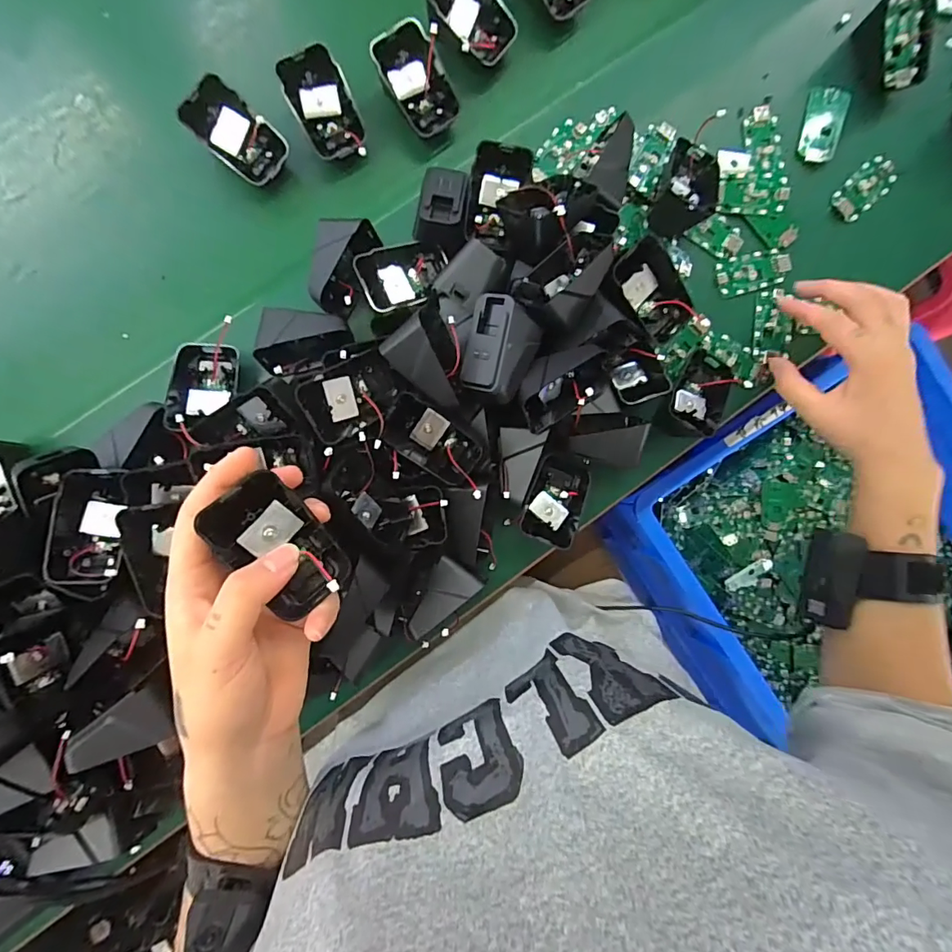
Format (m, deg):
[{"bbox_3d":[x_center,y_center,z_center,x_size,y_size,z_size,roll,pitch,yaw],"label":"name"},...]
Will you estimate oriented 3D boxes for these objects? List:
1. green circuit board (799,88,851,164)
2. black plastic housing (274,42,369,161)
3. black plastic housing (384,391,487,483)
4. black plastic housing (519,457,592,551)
[{"bbox_3d":[0.296,-0.300,0.410,0.031,0.008,0.064,14,88,-3],"label":"green circuit board"},{"bbox_3d":[-0.115,-0.279,0.365,0.045,0.017,0.069,-30,119,-3],"label":"black plastic housing"},{"bbox_3d":[-0.029,-0.024,0.342,0.074,0.026,0.040,33,87,-2],"label":"black plastic housing"},{"bbox_3d":[0.062,0.018,0.381,0.047,0.034,0.069,20,87,-3],"label":"black plastic housing"}]

